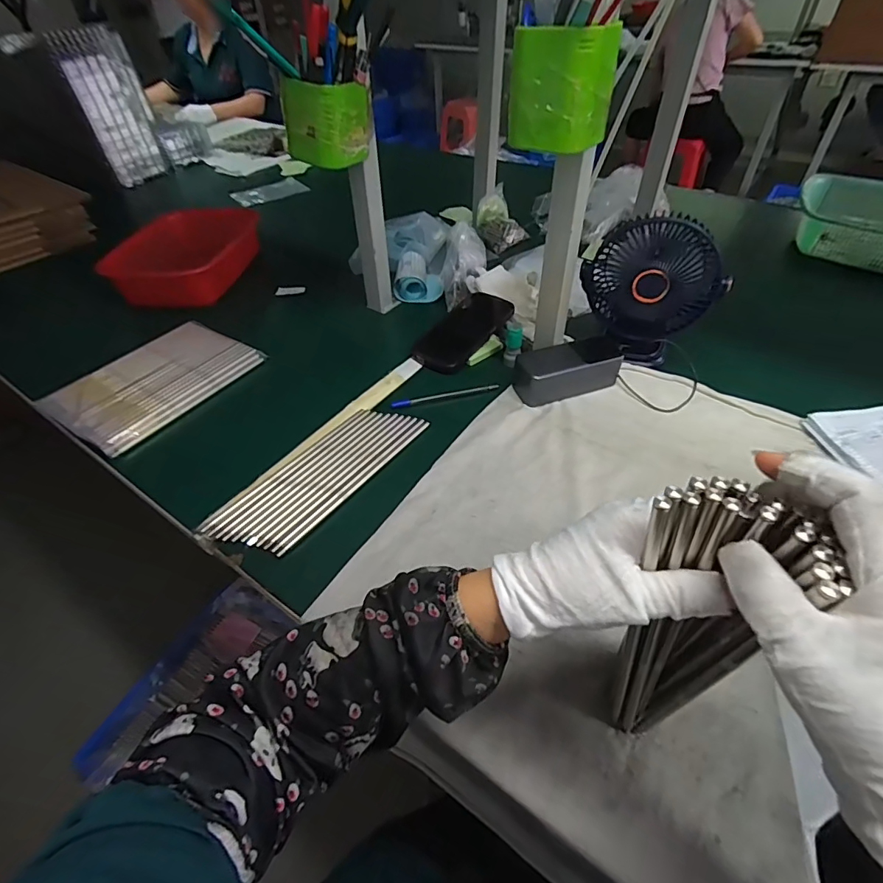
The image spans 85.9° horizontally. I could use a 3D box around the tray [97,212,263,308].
[{"bbox_3d":[-0.452,-0.323,0.829,0.191,0.068,0.252,1,45,3],"label":"tray"}]

